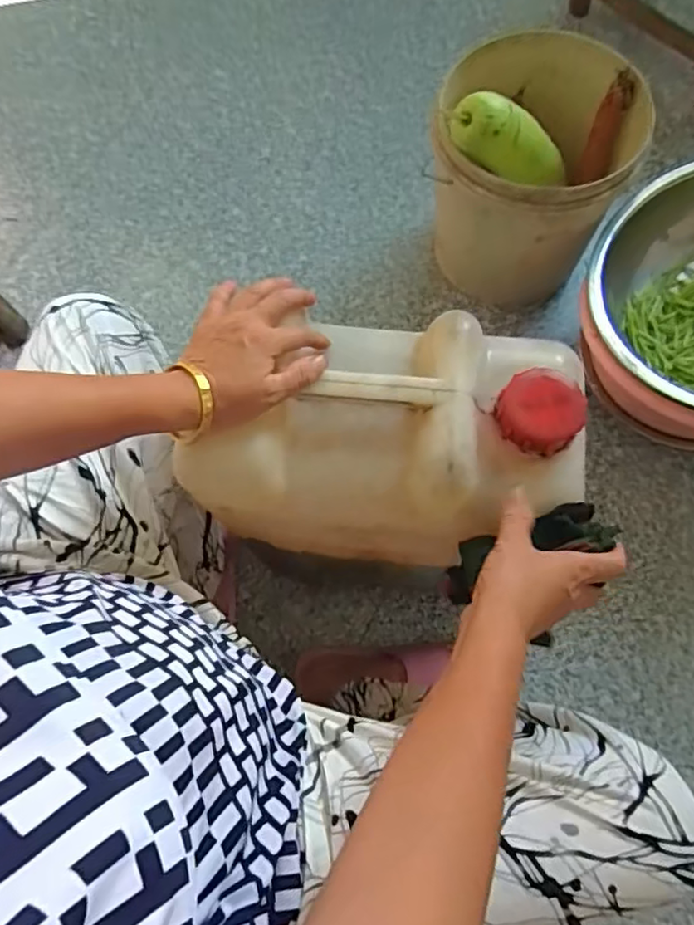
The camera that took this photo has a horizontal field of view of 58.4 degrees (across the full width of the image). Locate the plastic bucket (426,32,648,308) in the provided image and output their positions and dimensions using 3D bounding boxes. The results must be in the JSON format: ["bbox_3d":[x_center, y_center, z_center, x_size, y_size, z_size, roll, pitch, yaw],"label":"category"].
[{"bbox_3d":[0.254,-0.411,0.874,0.244,0.307,0.267,-1,72,3],"label":"plastic bucket"}]

